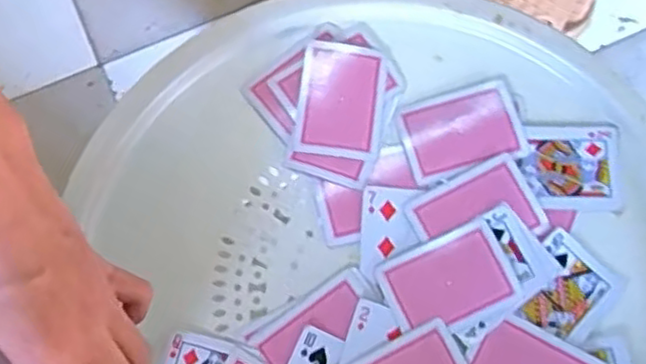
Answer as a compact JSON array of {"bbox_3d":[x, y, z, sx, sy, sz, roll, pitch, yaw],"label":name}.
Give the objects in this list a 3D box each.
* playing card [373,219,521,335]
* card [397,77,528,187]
[{"bbox_3d":[0.085,0.068,0.468,0.083,0.004,0.060,-25,73,-7],"label":"playing card"},{"bbox_3d":[0.101,-0.037,0.503,0.085,0.005,0.062,-17,72,-4],"label":"card"}]

